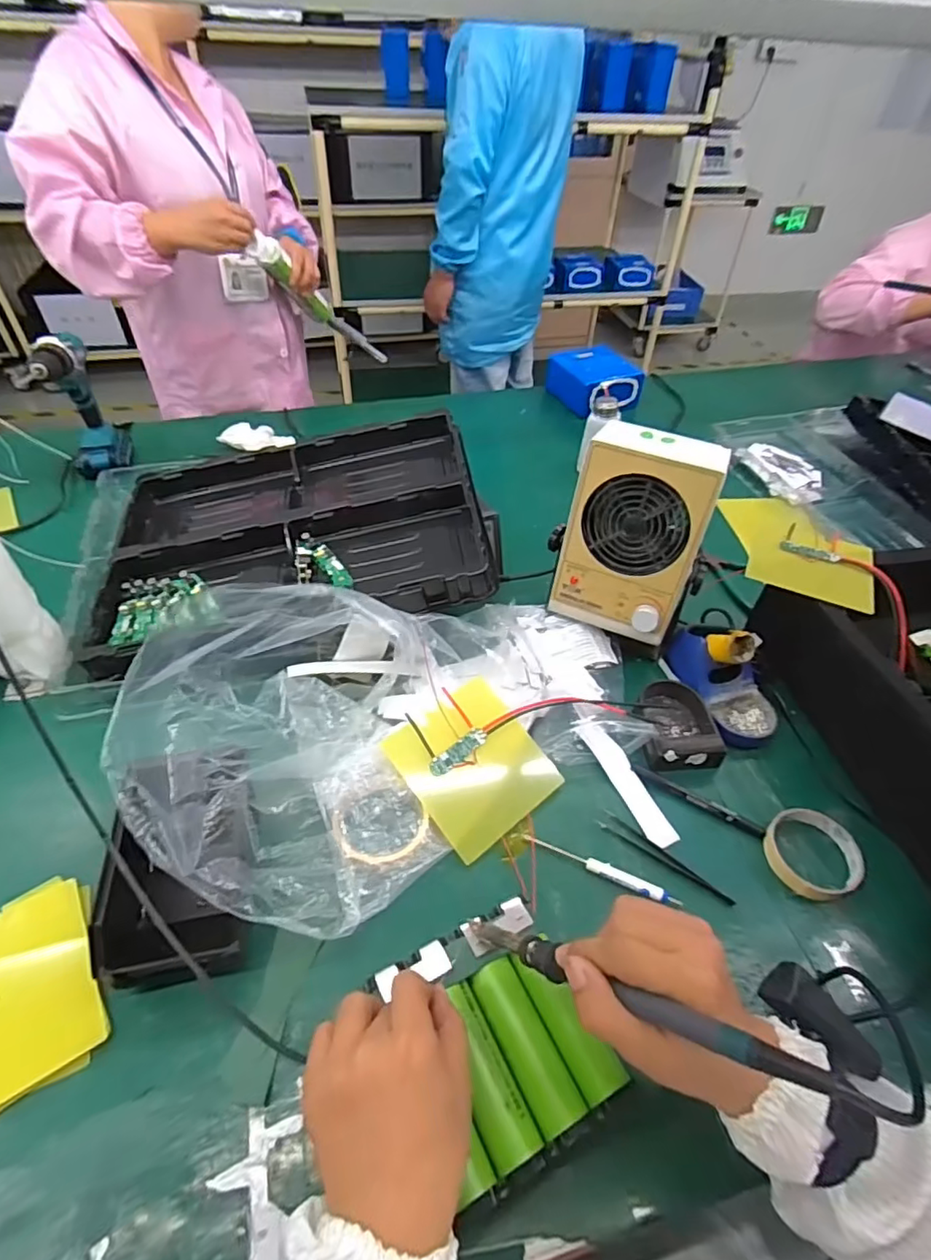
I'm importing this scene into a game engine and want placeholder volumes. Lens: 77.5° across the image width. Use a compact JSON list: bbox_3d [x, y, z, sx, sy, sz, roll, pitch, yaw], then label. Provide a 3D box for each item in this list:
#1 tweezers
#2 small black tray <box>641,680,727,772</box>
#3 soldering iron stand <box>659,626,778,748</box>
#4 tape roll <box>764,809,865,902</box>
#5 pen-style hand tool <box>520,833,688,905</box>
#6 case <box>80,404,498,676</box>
[{"bbox_3d":[0.188,0.216,0.549,0.133,0.004,0.019,32,53,25],"label":"tweezers"},{"bbox_3d":[0.233,0.100,0.642,0.080,0.028,0.113,-1,47,-3],"label":"small black tray"},{"bbox_3d":[0.301,0.050,0.659,0.090,0.081,0.147,-9,48,-11],"label":"soldering iron stand"},{"bbox_3d":[0.333,0.213,0.557,0.085,0.018,0.083,1,47,-2],"label":"tape roll"},{"bbox_3d":[0.124,0.217,0.532,0.143,0.009,0.014,22,49,17],"label":"pen-style hand tool"},{"bbox_3d":[-0.222,-0.129,0.751,0.499,0.068,0.343,-10,50,0],"label":"case"}]

